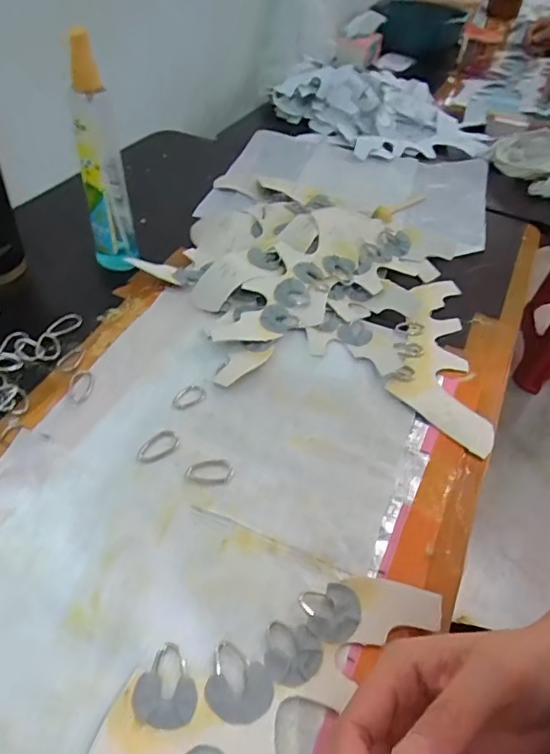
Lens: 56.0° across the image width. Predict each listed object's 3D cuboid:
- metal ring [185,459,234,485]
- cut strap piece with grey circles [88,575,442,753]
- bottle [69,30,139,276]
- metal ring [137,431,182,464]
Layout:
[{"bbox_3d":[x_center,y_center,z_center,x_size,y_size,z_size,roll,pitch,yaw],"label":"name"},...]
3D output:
[{"bbox_3d":[-0.048,0.069,0.381,0.036,0.004,0.022,2,46,-2],"label":"metal ring"},{"bbox_3d":[-0.012,0.168,0.280,0.231,0.012,0.075,-22,52,-24],"label":"cut strap piece with grey circles"},{"bbox_3d":[-0.163,-0.196,0.488,0.043,0.201,0.037,-9,48,-13],"label":"bottle"},{"bbox_3d":[-0.088,0.052,0.389,0.034,0.007,0.019,-28,54,-27],"label":"metal ring"}]

